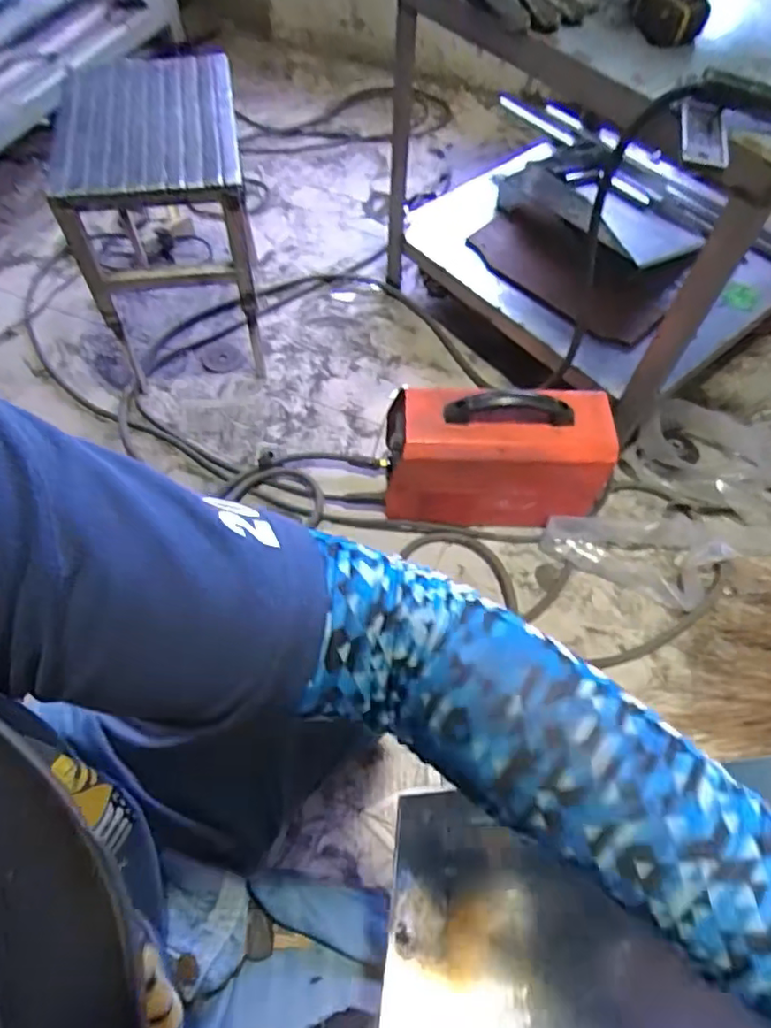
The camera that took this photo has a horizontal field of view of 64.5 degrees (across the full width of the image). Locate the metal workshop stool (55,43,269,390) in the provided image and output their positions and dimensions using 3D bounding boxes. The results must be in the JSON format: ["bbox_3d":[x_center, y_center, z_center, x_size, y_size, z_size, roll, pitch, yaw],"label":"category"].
[{"bbox_3d":[-0.360,-0.478,1.061,0.256,0.425,0.349,-8,61,-6],"label":"metal workshop stool"}]

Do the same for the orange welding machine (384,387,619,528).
[{"bbox_3d":[0.169,-0.096,0.966,0.332,0.212,0.154,-1,60,-2],"label":"orange welding machine"}]

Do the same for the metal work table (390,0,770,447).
[{"bbox_3d":[0.386,-0.621,1.081,0.647,0.567,0.759,-40,69,-21],"label":"metal work table"}]

